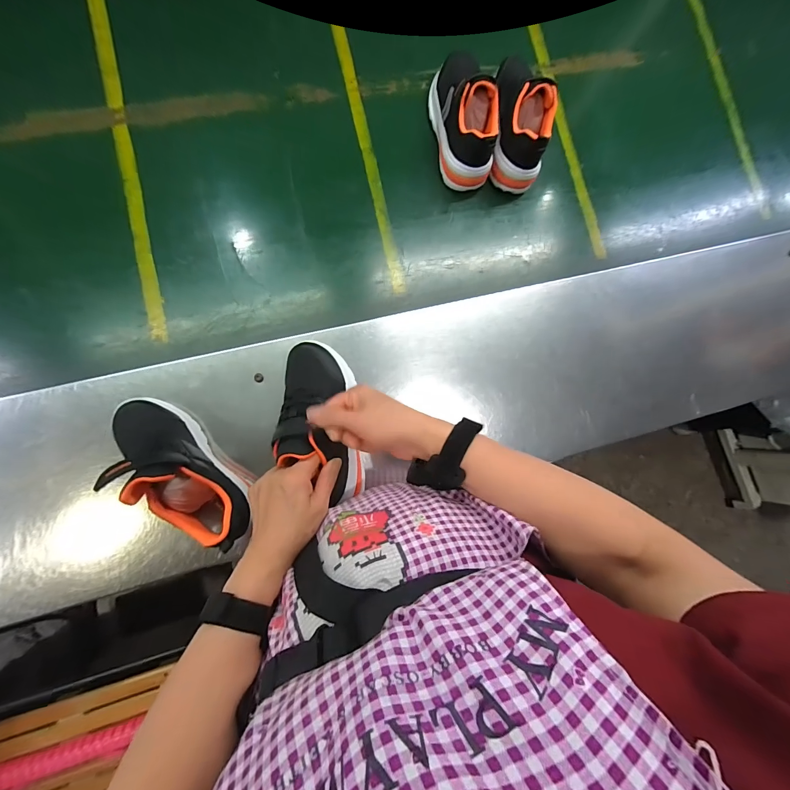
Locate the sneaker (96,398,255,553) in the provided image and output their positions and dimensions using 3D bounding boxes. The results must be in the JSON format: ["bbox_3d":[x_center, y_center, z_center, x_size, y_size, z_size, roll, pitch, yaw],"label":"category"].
[{"bbox_3d":[-0.244,0.086,0.398,0.067,0.127,0.200,-45,91,-7],"label":"sneaker"}]

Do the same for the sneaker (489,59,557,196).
[{"bbox_3d":[0.190,-0.420,0.538,0.070,0.100,0.182,2,83,-6],"label":"sneaker"}]

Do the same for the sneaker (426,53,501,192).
[{"bbox_3d":[0.105,-0.421,0.526,0.075,0.099,0.184,-9,85,-7],"label":"sneaker"}]

